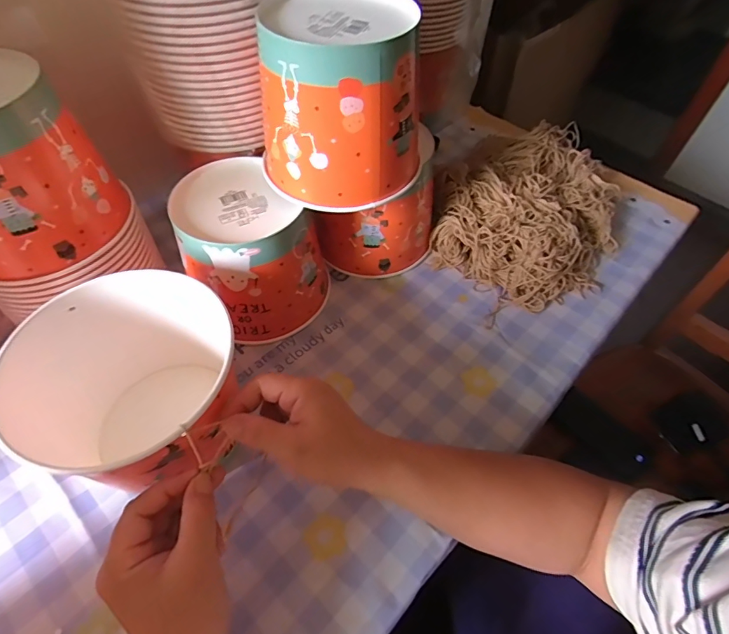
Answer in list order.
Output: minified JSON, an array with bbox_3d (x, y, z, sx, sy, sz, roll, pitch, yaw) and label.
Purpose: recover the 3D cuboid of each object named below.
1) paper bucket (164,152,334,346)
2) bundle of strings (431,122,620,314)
[{"bbox_3d":[-0.124,-0.068,0.472,0.129,0.137,0.143,-31,59,-21],"label":"paper bucket"},{"bbox_3d":[0.231,-0.153,0.579,0.215,0.073,0.303,29,58,20],"label":"bundle of strings"}]

